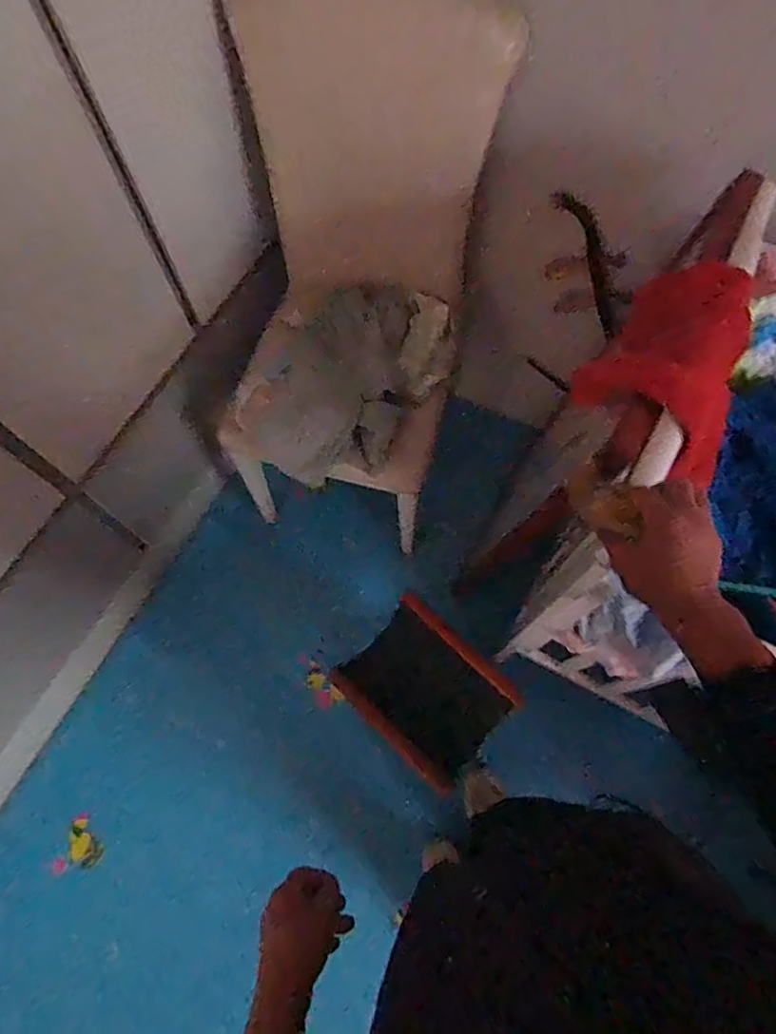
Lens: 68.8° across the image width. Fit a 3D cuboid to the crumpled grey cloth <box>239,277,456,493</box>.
[{"bbox_3d":[-0.086,-0.269,1.133,0.304,0.178,0.401,32,72,14],"label":"crumpled grey cloth"}]

